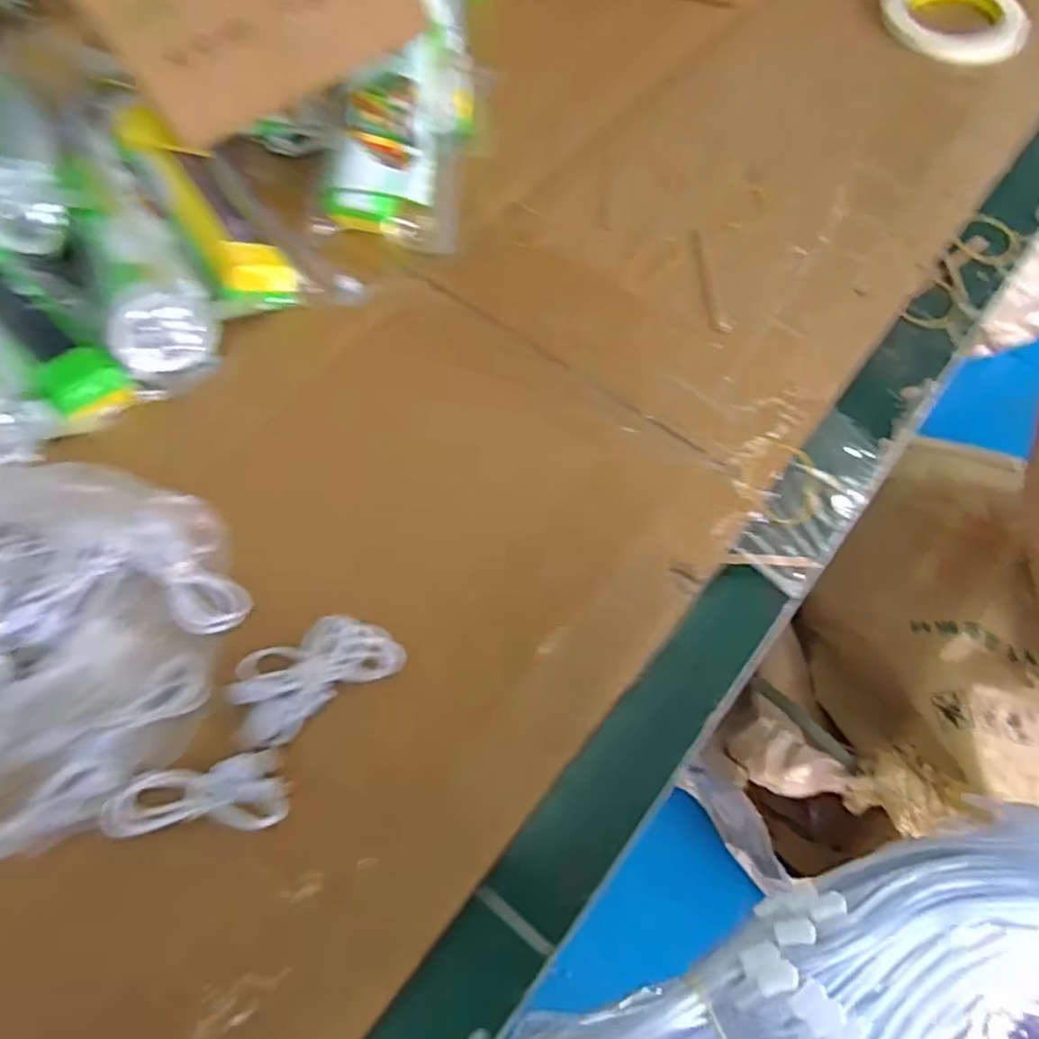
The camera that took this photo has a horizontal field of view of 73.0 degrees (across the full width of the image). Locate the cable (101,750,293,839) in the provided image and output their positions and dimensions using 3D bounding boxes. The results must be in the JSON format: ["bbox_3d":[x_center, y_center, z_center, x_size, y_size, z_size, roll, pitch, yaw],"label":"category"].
[{"bbox_3d":[-0.144,0.125,0.317,0.076,0.010,0.032,-7,63,-3],"label":"cable"}]

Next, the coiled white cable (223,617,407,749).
[{"bbox_3d":[-0.098,0.071,0.334,0.080,0.027,0.048,-28,65,3],"label":"coiled white cable"}]

